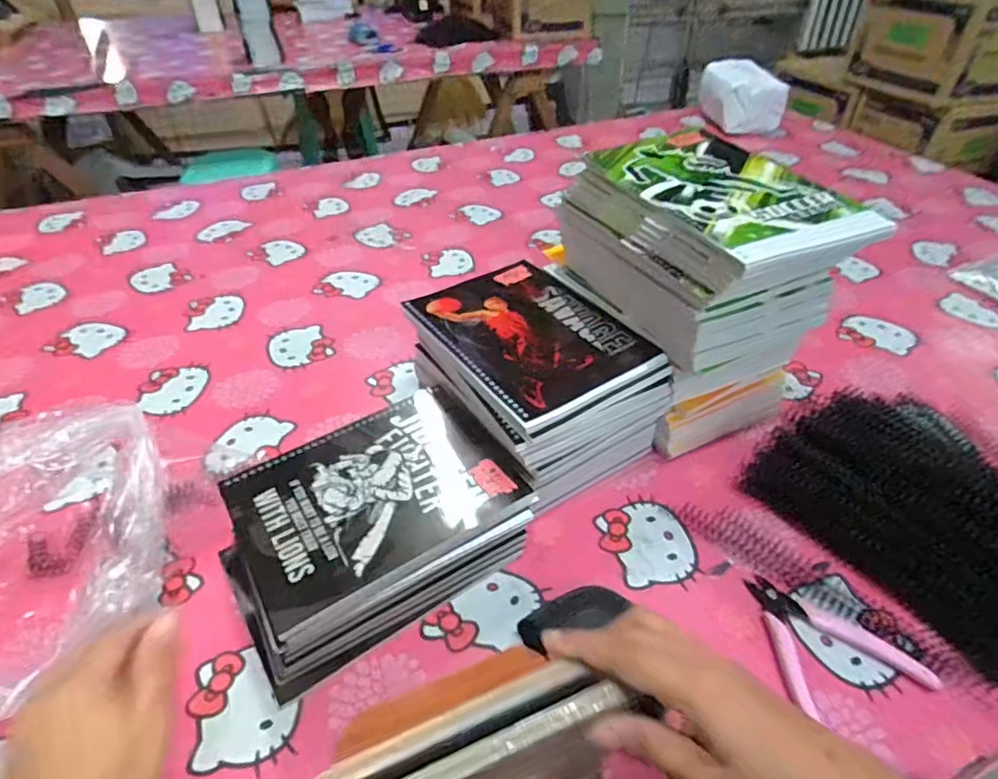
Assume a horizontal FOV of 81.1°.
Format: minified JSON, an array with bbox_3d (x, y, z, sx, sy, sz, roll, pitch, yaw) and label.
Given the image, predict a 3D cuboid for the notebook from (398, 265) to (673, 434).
[{"bbox_3d":[0.028,-0.053,0.515,0.149,0.007,0.205,-24,46,-25],"label":"notebook"}]

